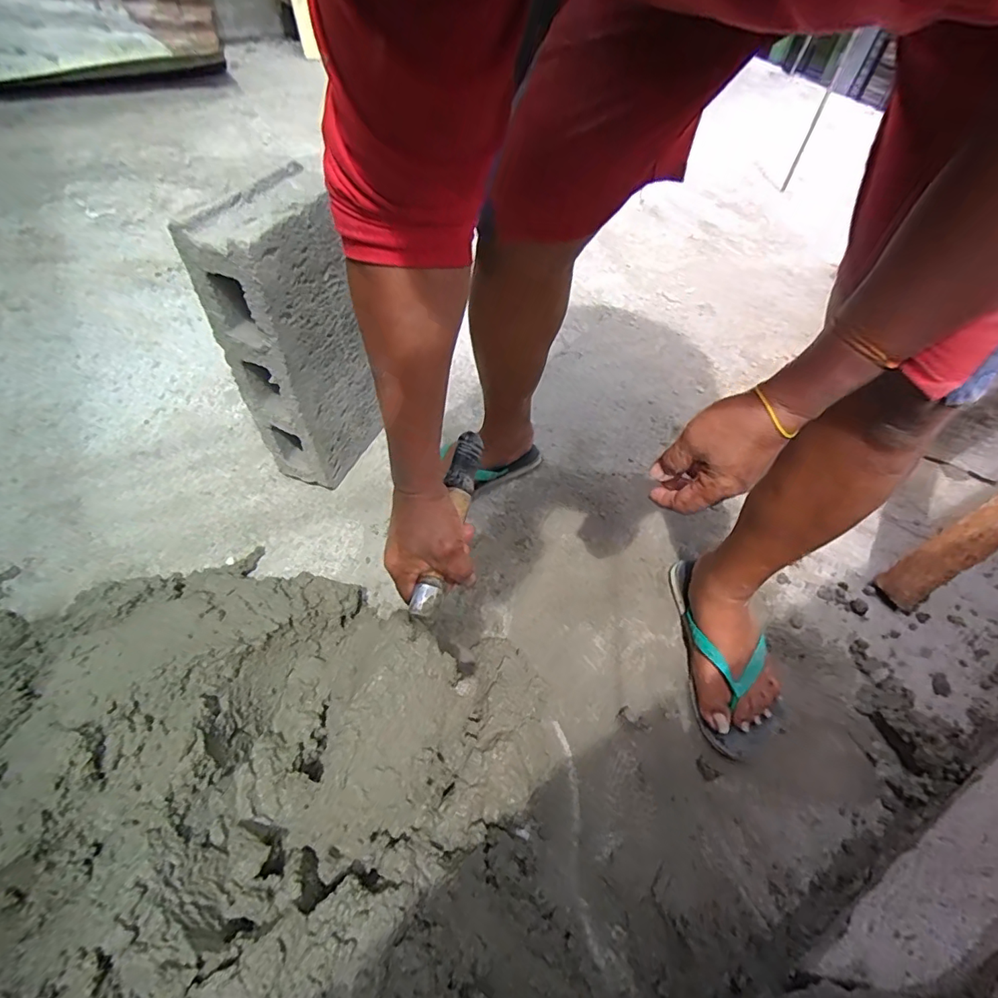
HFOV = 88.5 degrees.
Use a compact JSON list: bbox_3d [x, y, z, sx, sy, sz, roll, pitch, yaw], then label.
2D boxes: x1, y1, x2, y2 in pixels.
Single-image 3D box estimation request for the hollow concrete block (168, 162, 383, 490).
[{"bbox_3d":[-0.265,-0.191,0.697,0.101,0.397,0.166,18,54,9],"label":"hollow concrete block"}]

